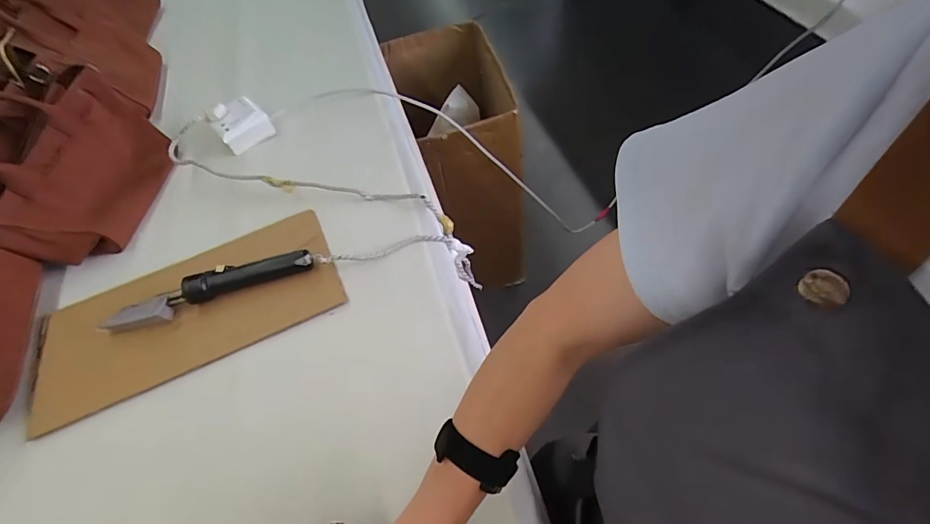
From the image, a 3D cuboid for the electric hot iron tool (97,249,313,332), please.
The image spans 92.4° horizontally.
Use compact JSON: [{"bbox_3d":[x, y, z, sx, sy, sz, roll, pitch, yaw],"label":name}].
[{"bbox_3d":[-0.335,0.034,0.585,0.272,0.029,0.039,-19,55,-6],"label":"electric hot iron tool"}]

